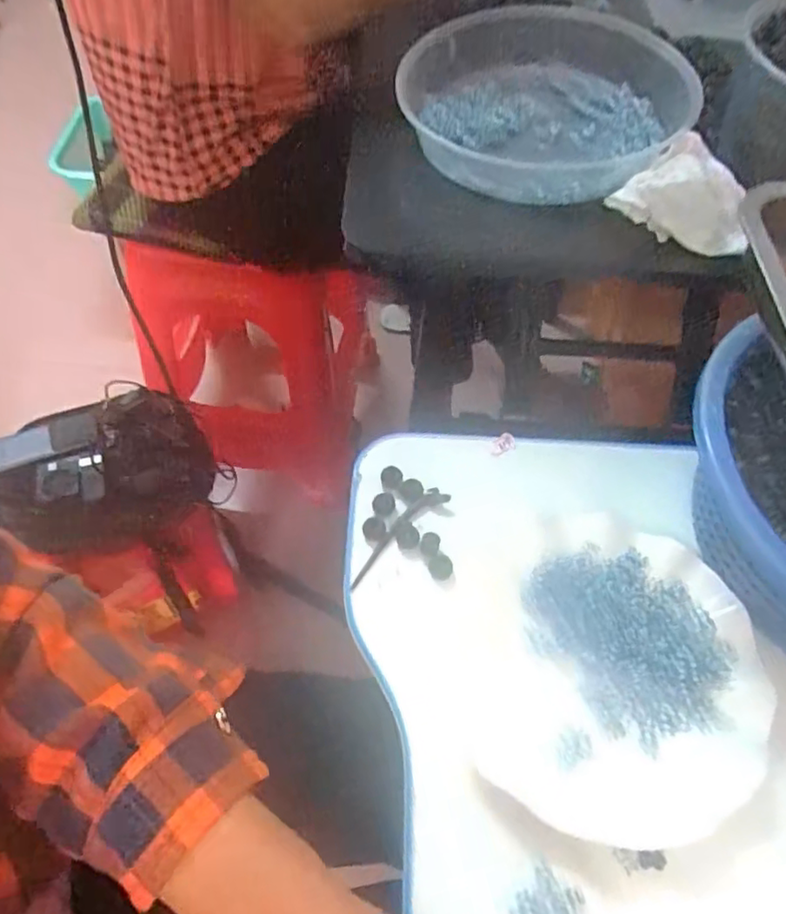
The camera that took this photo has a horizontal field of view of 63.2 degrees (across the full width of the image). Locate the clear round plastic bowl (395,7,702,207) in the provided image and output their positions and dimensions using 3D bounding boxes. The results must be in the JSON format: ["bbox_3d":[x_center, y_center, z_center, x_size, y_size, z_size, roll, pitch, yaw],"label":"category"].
[{"bbox_3d":[0.117,-0.305,0.539,0.209,0.061,0.231,-11,56,-10],"label":"clear round plastic bowl"}]

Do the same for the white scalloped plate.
[{"bbox_3d":[0.127,0.123,0.382,0.172,0.017,0.182,1,55,-2],"label":"white scalloped plate"}]

